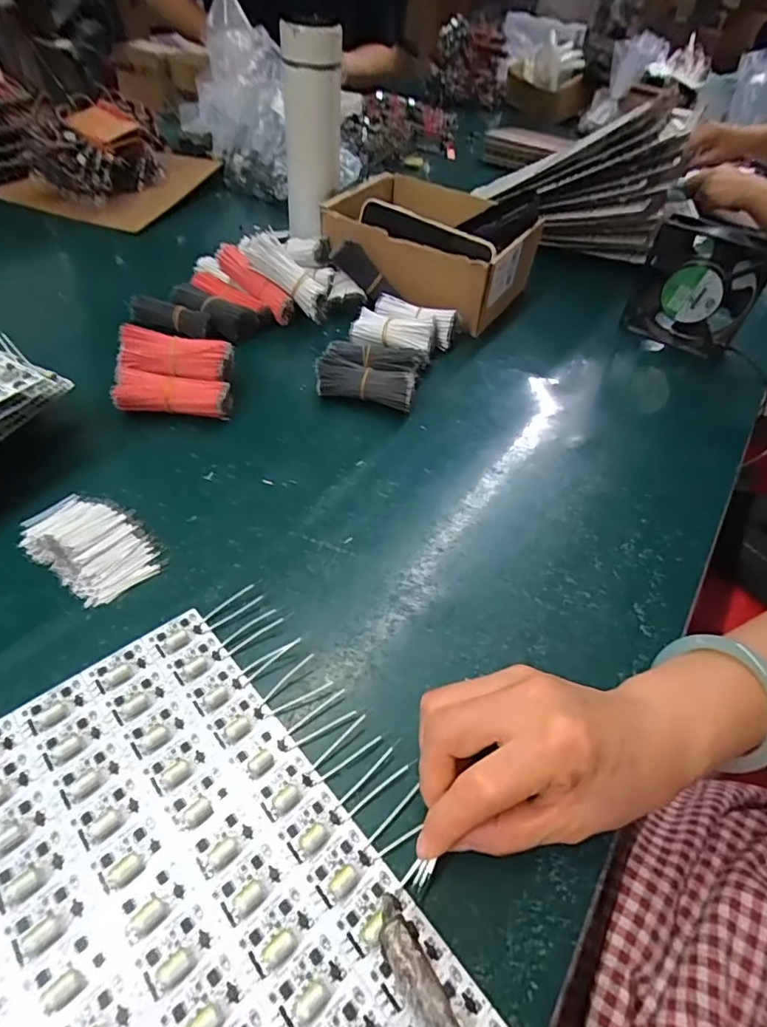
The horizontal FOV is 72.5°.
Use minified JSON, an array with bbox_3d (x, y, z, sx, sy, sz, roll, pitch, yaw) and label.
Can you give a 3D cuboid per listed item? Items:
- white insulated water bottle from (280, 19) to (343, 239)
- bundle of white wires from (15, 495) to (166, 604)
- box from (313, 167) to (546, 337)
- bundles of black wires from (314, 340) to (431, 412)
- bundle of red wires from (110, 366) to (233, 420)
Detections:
[{"bbox_3d":[-0.088,-0.470,0.656,0.069,0.203,0.084,-1,47,-7],"label":"white insulated water bottle"},{"bbox_3d":[-0.200,0.018,0.349,0.099,0.017,0.053,30,51,20],"label":"bundle of white wires"},{"bbox_3d":[0.064,-0.331,0.649,0.240,0.096,0.197,28,50,19],"label":"box"},{"bbox_3d":[-0.012,-0.135,0.501,0.093,0.034,0.067,14,47,6],"label":"bundles of black wires"},{"bbox_3d":[-0.179,-0.100,0.448,0.090,0.033,0.032,4,47,-4],"label":"bundle of red wires"}]

